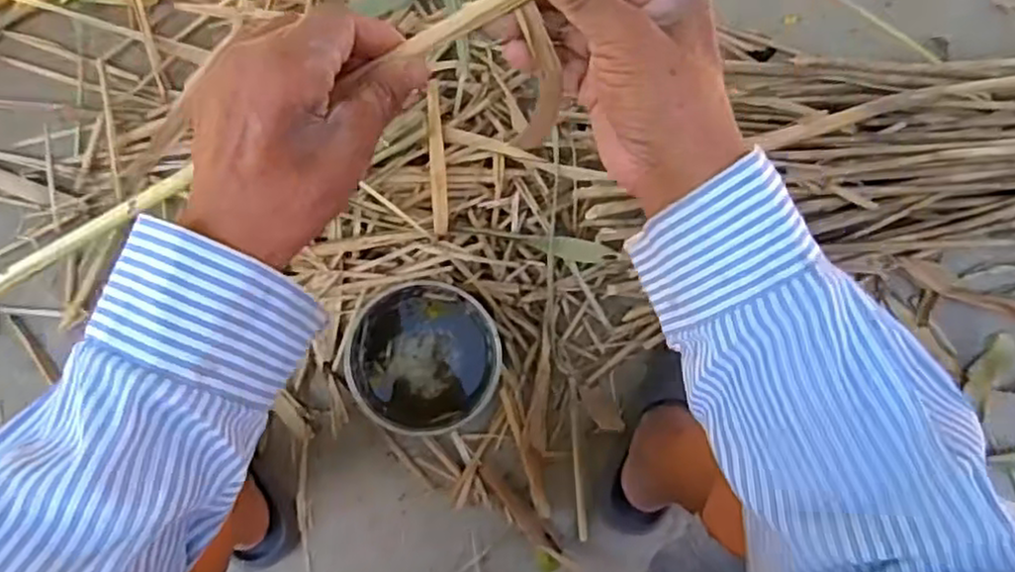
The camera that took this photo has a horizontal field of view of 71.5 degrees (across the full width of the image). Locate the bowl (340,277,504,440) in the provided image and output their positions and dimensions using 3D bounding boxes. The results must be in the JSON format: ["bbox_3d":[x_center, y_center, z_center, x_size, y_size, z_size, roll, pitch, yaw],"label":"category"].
[{"bbox_3d":[-0.093,0.077,0.784,0.163,0.056,0.158,1,85,-8],"label":"bowl"}]

